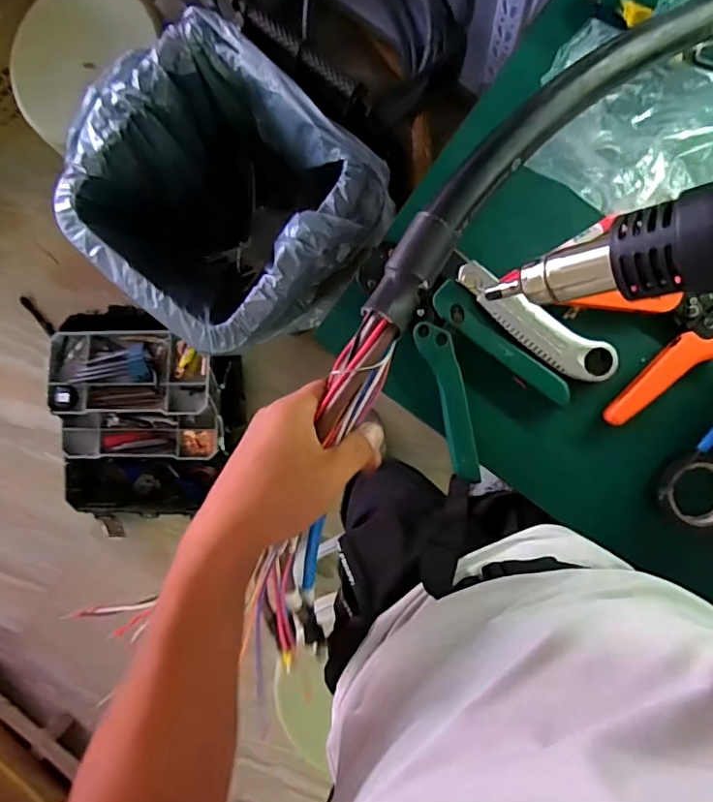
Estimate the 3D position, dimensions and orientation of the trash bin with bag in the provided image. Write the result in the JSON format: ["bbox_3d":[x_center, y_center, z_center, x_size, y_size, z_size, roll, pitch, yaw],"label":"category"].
[{"bbox_3d":[-0.214,-0.338,1.030,0.447,0.447,0.388,42,97,4],"label":"trash bin with bag"}]

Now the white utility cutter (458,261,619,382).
[{"bbox_3d":[0.149,-0.064,0.460,0.149,0.010,0.036,34,96,5],"label":"white utility cutter"}]

